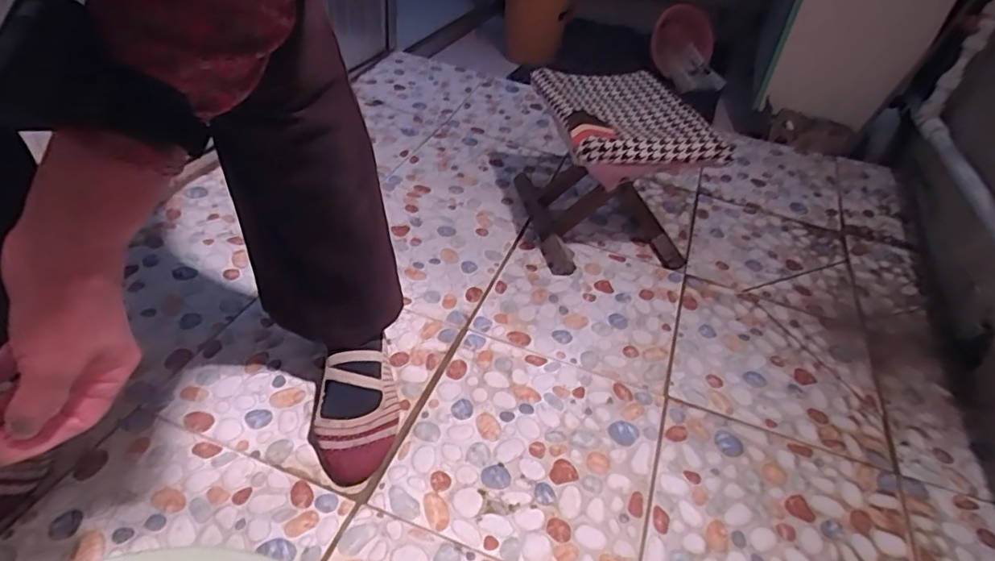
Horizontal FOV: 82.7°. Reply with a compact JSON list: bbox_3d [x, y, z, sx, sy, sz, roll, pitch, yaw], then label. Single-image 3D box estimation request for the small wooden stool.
[{"bbox_3d":[0.200,-0.203,1.038,0.250,0.258,0.299,-2,40,-11],"label":"small wooden stool"}]

